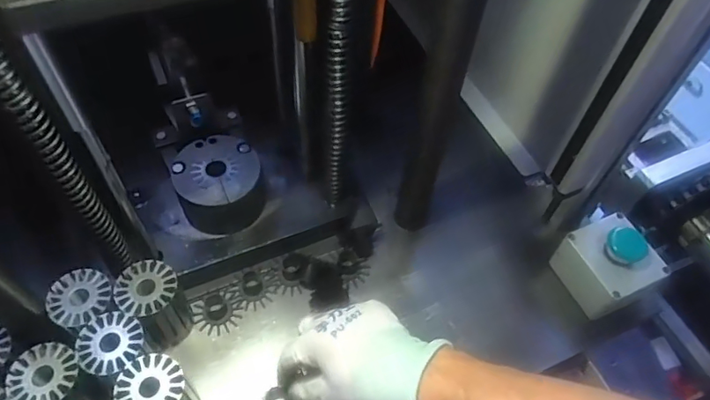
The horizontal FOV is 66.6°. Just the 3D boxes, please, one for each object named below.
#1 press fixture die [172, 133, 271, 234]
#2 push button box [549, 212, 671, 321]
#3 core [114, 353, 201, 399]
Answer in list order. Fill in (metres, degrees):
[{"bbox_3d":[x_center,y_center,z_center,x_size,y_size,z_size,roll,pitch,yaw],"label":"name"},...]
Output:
[{"bbox_3d":[-0.137,-0.015,0.558,0.086,0.059,0.079,2,56,-2],"label":"press fixture die"},{"bbox_3d":[0.258,0.065,0.549,0.079,0.060,0.085,-20,59,-16],"label":"push button box"},{"bbox_3d":[-0.161,0.169,0.456,0.054,0.078,0.058,2,56,-2],"label":"core"}]

